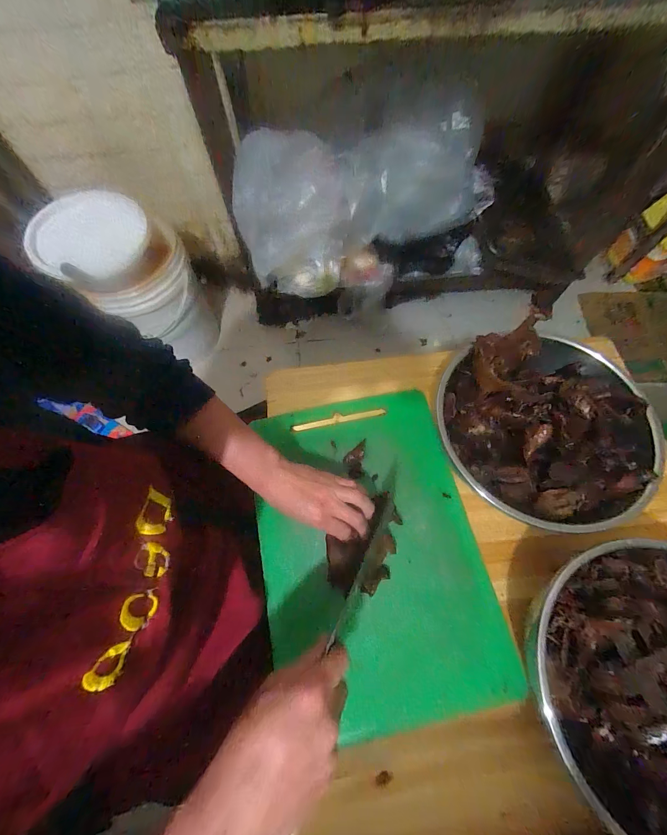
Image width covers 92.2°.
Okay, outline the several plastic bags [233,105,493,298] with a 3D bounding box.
[{"bbox_3d":[0.095,-0.588,0.946,0.704,0.455,0.185,-11,69,-4],"label":"several plastic bags"}]

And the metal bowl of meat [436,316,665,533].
[{"bbox_3d":[0.307,0.016,0.483,0.263,0.147,0.286,0,69,1],"label":"metal bowl of meat"}]

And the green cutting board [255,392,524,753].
[{"bbox_3d":[0.049,0.177,0.485,0.315,0.025,0.449,-9,64,-5],"label":"green cutting board"}]

